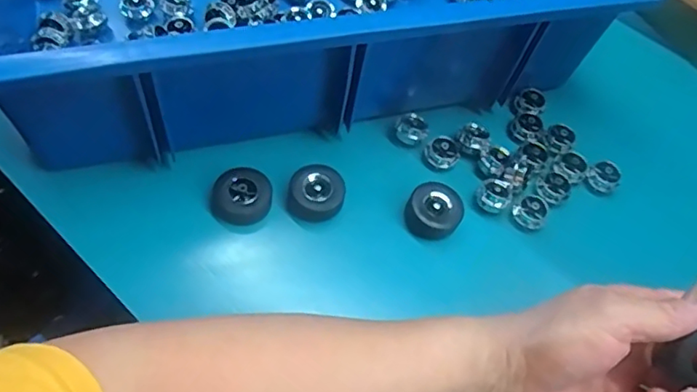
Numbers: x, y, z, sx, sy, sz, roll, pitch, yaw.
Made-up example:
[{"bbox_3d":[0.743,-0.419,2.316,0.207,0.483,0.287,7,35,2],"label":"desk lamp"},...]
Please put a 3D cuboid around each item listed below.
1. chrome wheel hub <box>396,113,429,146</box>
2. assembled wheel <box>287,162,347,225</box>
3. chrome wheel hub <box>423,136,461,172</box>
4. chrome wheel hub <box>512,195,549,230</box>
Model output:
[{"bbox_3d":[0.048,-0.051,0.436,0.023,0.012,0.021,3,60,-5],"label":"chrome wheel hub"},{"bbox_3d":[-0.022,-0.003,0.389,0.037,0.013,0.040,3,60,-5],"label":"assembled wheel"},{"bbox_3d":[0.069,-0.031,0.427,0.025,0.011,0.024,3,60,-5],"label":"chrome wheel hub"},{"bbox_3d":[0.130,0.011,0.411,0.024,0.012,0.022,3,60,-5],"label":"chrome wheel hub"}]

